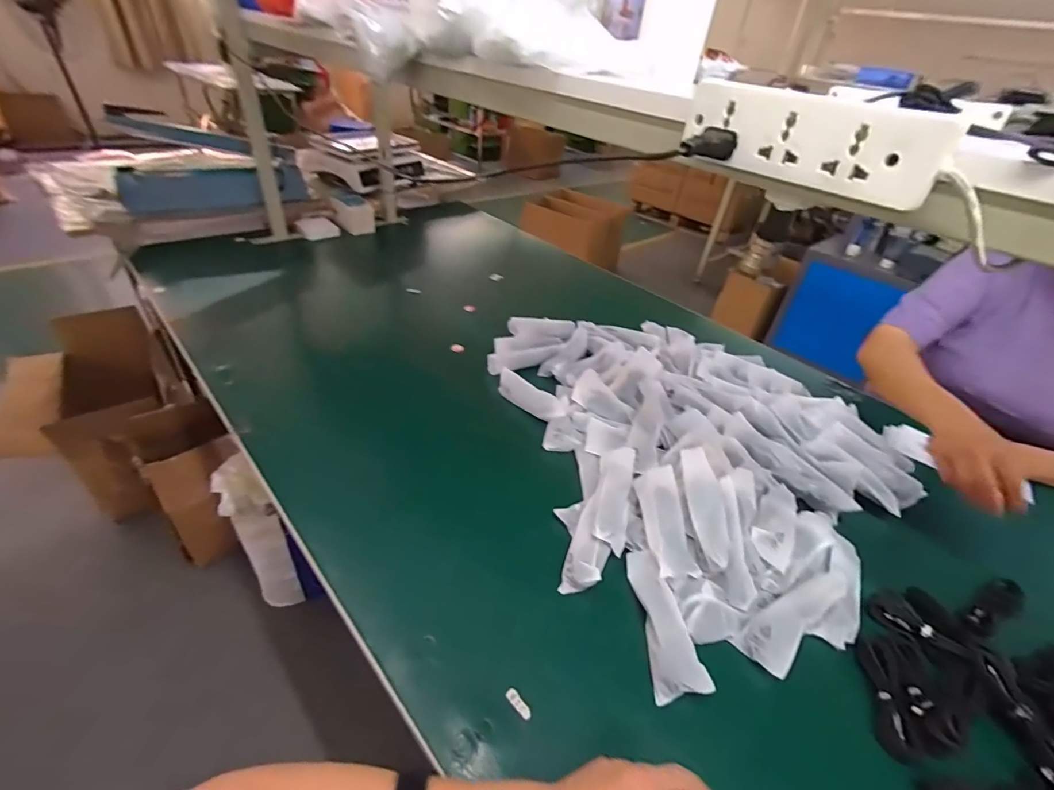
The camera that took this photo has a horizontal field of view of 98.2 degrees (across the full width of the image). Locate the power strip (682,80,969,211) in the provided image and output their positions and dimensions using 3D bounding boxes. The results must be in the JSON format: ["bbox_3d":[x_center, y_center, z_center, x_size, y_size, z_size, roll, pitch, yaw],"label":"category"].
[{"bbox_3d":[0.188,-0.176,0.314,0.024,0.052,0.169,-23,47,-34],"label":"power strip"}]

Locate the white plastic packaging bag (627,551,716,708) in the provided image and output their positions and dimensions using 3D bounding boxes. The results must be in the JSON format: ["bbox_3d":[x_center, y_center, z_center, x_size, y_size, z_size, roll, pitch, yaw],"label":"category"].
[{"bbox_3d":[0.149,0.249,0.506,0.045,0.034,0.152,2,38,-8],"label":"white plastic packaging bag"}]

